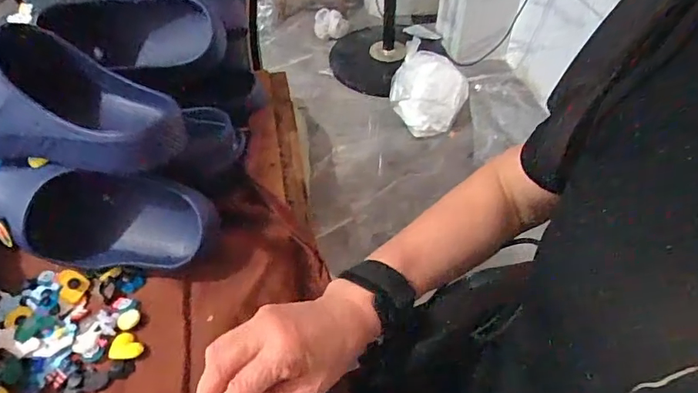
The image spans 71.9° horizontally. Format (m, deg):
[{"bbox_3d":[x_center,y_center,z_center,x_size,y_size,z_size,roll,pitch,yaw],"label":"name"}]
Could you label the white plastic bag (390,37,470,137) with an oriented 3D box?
[{"bbox_3d":[0.250,-0.332,1.510,0.236,0.210,0.259,10,50,9],"label":"white plastic bag"}]

